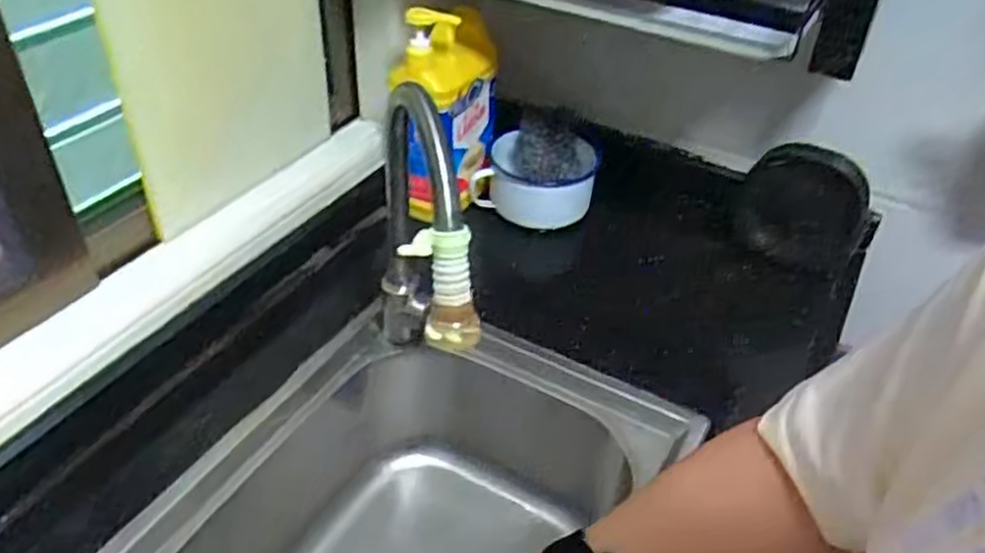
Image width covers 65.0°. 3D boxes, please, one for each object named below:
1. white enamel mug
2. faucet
[{"bbox_3d":[0.063,-0.146,1.112,0.164,0.098,0.119,9,40,6],"label":"white enamel mug"},{"bbox_3d":[-0.065,-0.004,0.725,0.057,0.343,0.218,-6,40,-11],"label":"faucet"}]

